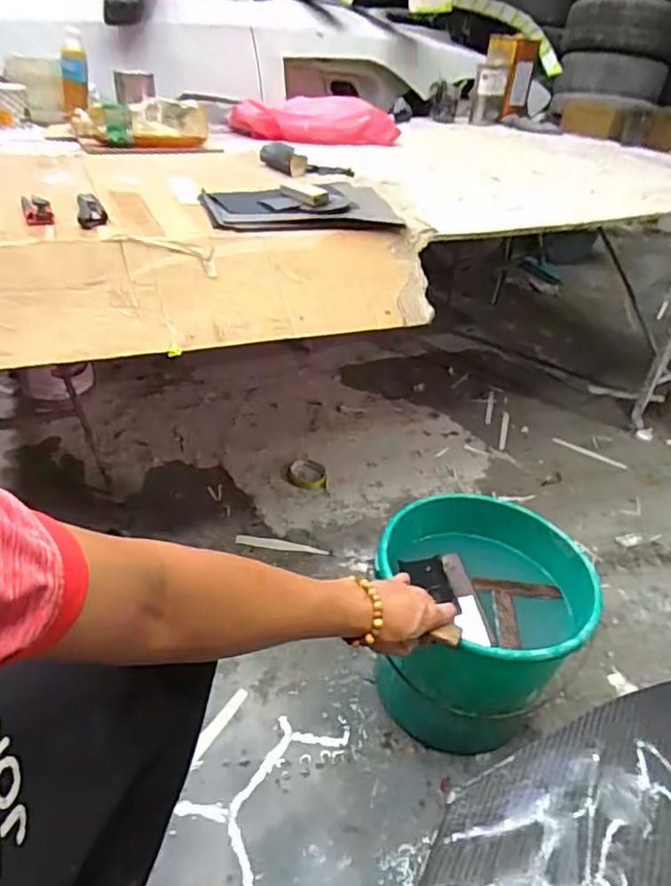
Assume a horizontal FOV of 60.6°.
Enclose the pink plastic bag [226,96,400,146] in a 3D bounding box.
[{"bbox_3d":[-0.057,-0.895,1.588,0.449,0.096,0.171,-7,37,-17],"label":"pink plastic bag"}]

